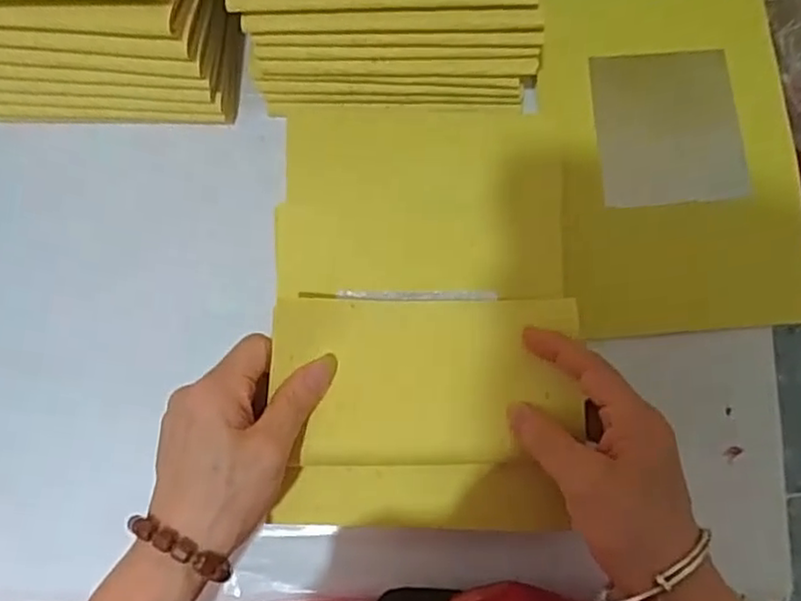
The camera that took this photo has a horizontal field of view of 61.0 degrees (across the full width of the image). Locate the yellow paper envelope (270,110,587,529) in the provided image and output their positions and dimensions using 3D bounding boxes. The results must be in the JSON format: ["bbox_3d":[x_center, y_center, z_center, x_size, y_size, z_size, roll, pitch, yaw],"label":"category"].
[{"bbox_3d":[0.013,0.003,0.363,0.152,0.032,0.224,-1,79,0],"label":"yellow paper envelope"}]

